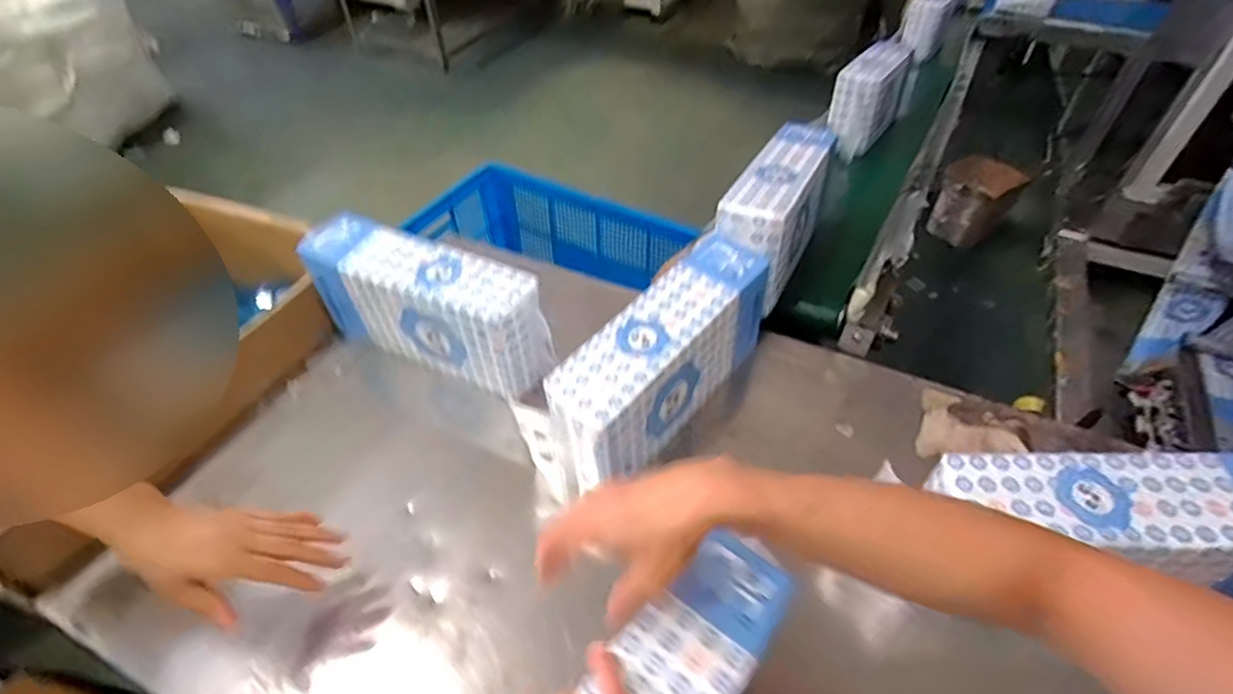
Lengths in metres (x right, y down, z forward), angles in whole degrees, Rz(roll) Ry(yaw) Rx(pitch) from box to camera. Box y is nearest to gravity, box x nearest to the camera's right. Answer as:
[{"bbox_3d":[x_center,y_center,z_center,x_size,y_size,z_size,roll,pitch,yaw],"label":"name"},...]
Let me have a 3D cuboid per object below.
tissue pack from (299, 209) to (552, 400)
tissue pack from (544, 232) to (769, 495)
[{"bbox_3d":[-0.246,-0.054,0.818,0.336,0.149,0.093,18,51,19],"label":"tissue pack"},{"bbox_3d":[0.057,0.012,0.738,0.093,0.139,0.330,29,56,27],"label":"tissue pack"}]

